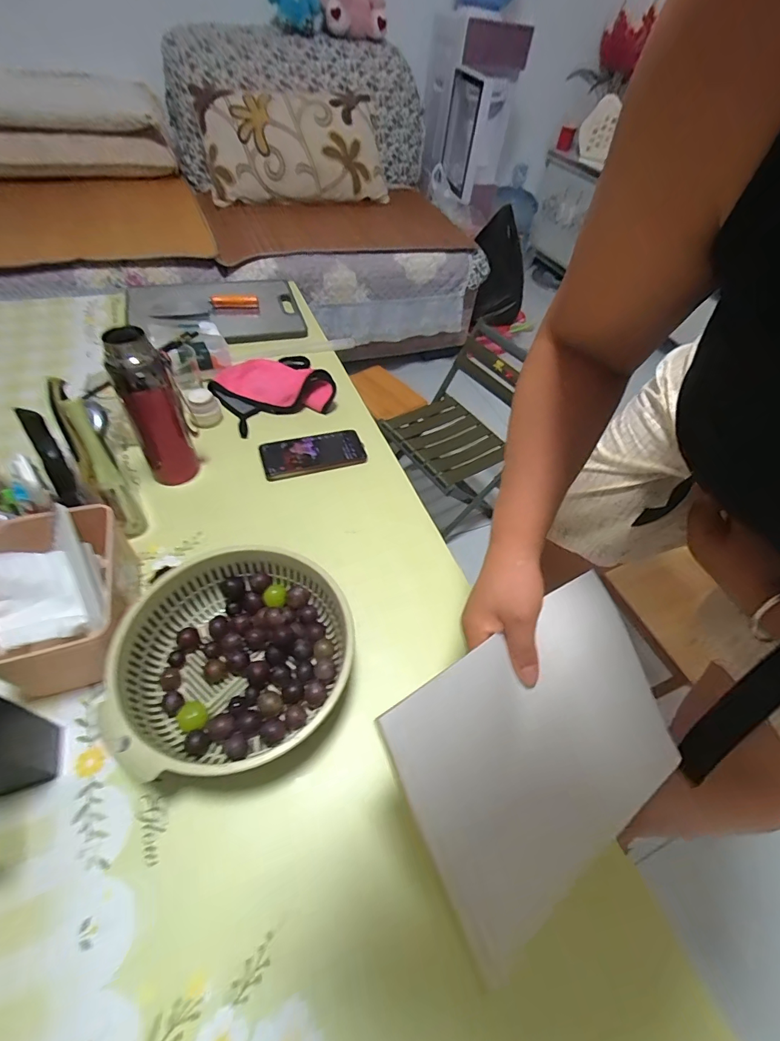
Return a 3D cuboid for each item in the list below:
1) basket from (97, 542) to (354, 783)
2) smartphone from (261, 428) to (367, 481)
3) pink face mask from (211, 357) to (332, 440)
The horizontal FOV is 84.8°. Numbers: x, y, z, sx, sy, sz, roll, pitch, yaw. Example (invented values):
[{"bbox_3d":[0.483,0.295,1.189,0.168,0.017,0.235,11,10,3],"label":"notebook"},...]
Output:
[{"bbox_3d":[-0.158,0.142,0.448,0.205,0.079,0.221,3,52,-4],"label":"basket"},{"bbox_3d":[-0.123,-0.109,0.690,0.162,0.011,0.077,-14,55,-16],"label":"smartphone"},{"bbox_3d":[-0.208,-0.244,0.762,0.196,0.041,0.173,-26,59,-24],"label":"pink face mask"}]

